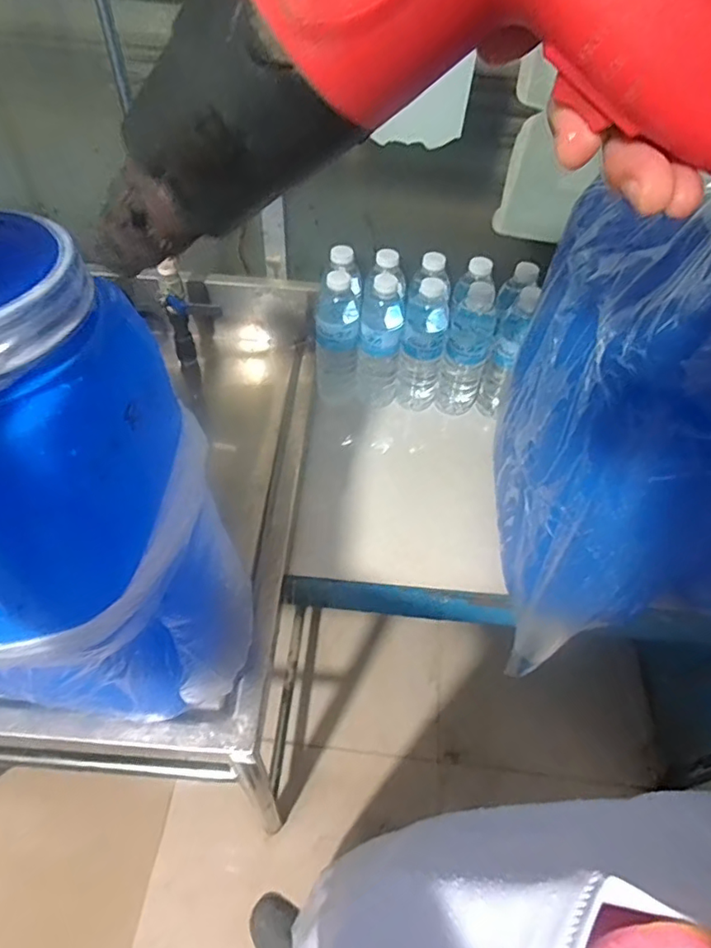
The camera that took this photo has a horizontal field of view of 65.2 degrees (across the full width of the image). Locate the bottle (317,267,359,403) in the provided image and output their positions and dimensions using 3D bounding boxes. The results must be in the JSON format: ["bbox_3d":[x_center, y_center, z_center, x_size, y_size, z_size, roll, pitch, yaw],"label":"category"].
[{"bbox_3d":[-0.022,-0.183,0.792,0.067,0.198,0.061,1,50,-3],"label":"bottle"}]

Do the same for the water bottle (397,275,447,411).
[{"bbox_3d":[0.098,-0.190,0.804,0.058,0.205,0.071,8,50,3],"label":"water bottle"}]

